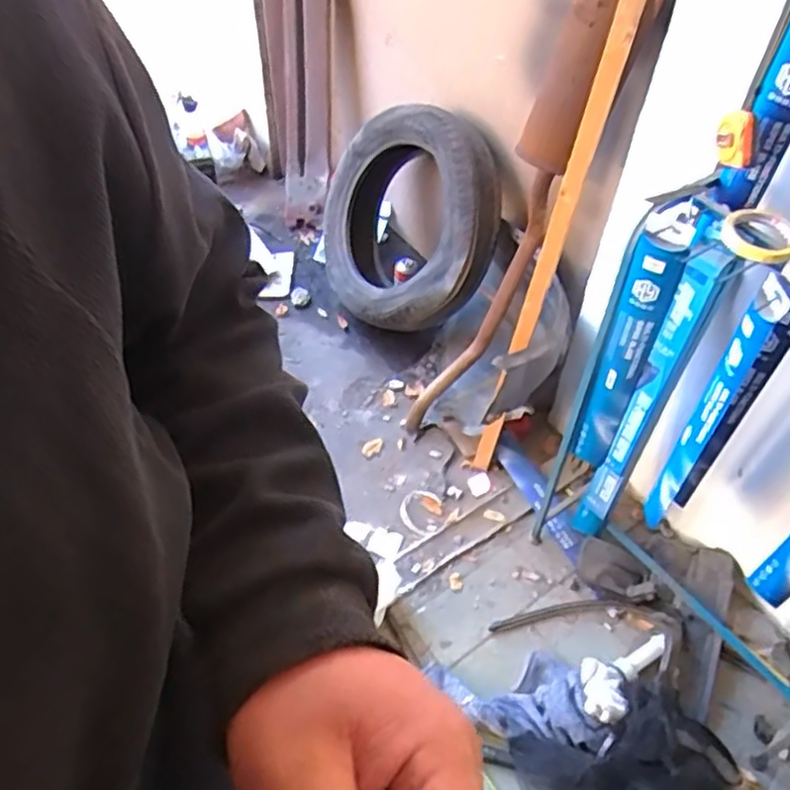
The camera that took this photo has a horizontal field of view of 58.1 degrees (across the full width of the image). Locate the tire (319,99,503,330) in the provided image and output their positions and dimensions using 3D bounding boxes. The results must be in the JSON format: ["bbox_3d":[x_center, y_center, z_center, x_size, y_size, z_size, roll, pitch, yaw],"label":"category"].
[{"bbox_3d":[0.039,-0.463,1.889,0.180,0.555,0.558,-2,47,-43],"label":"tire"}]

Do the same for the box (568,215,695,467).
[{"bbox_3d":[0.371,-0.051,1.168,0.073,0.537,0.033,24,54,18],"label":"box"}]

